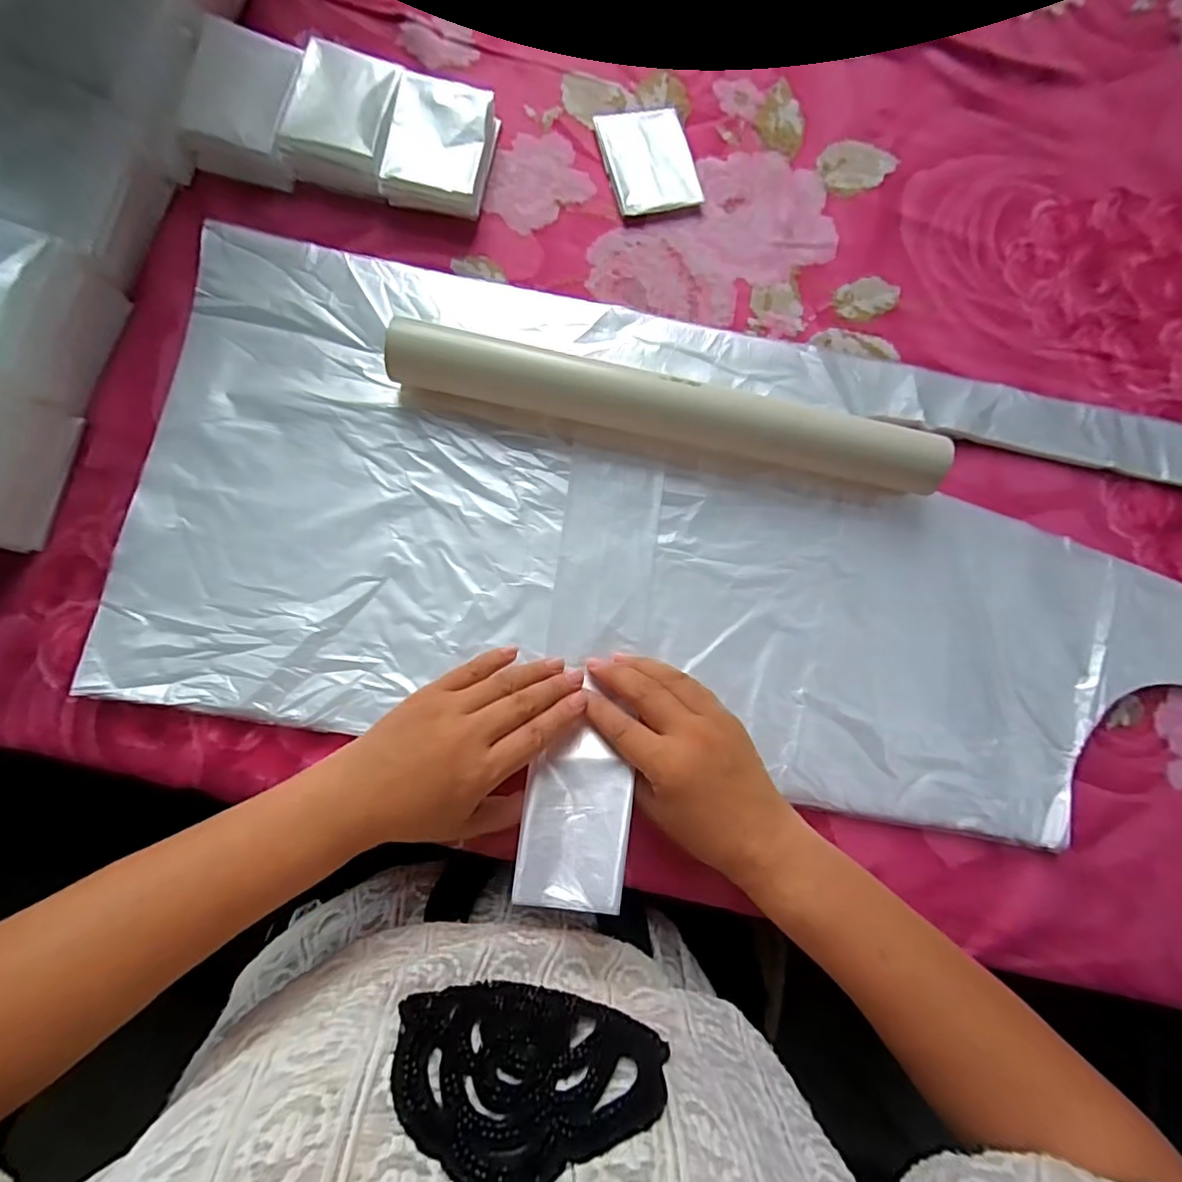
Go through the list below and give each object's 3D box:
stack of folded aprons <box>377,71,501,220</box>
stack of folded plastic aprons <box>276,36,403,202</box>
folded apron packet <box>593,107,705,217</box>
[{"bbox_3d":[-0.106,-0.310,0.396,0.064,0.029,0.091,11,80,-3],"label":"stack of folded aprons"},{"bbox_3d":[-0.168,-0.326,0.387,0.069,0.030,0.092,11,80,-3],"label":"stack of folded plastic aprons"},{"bbox_3d":[0.043,-0.322,0.418,0.064,0.011,0.087,-14,82,-7],"label":"folded apron packet"}]

